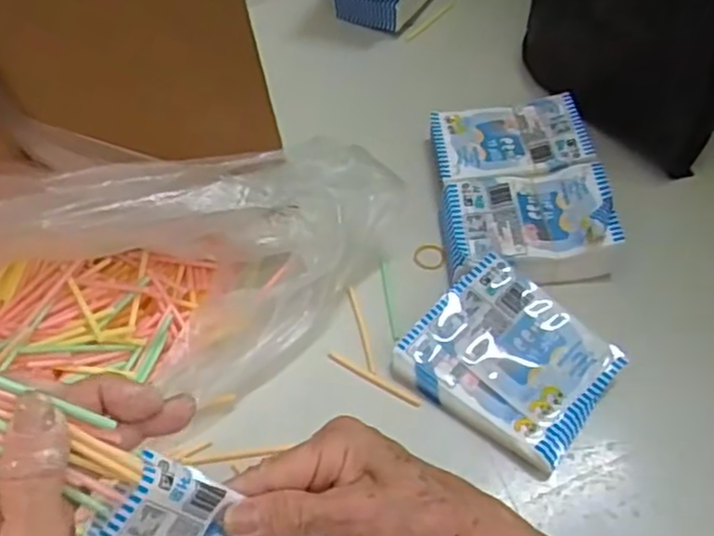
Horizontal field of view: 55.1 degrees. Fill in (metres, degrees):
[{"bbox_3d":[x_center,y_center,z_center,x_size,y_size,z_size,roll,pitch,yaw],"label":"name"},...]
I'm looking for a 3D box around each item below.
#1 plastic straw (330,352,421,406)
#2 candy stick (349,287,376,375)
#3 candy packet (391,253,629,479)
[{"bbox_3d":[0.010,0.067,0.417,0.064,0.004,0.004,27,63,20],"label":"plastic straw"},{"bbox_3d":[0.003,0.038,0.435,0.005,0.004,0.064,-12,56,-3],"label":"candy stick"},{"bbox_3d":[0.091,0.053,0.408,0.110,0.023,0.095,32,65,23],"label":"candy packet"}]

